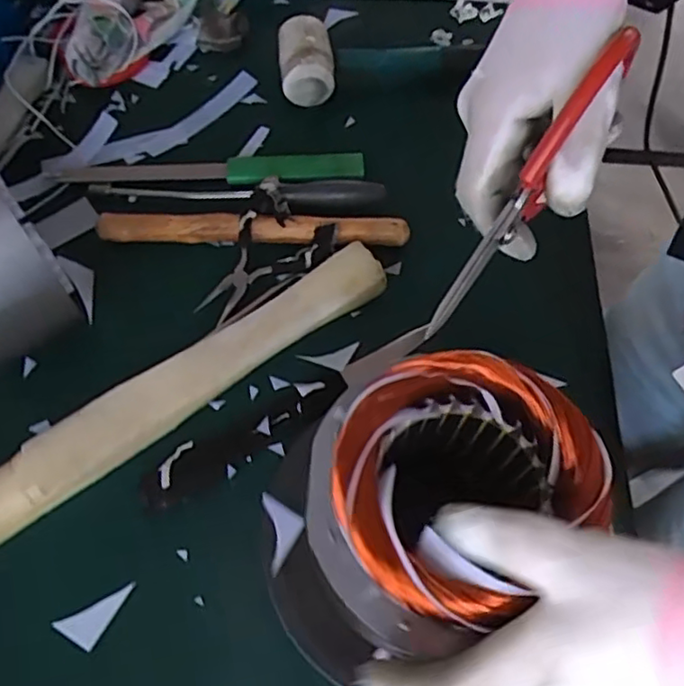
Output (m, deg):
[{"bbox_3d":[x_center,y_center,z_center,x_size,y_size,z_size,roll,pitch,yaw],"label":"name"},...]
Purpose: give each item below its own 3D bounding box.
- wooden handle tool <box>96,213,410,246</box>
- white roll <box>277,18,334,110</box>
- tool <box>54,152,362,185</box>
[{"bbox_3d":[-0.072,-0.093,0.505,0.247,0.015,0.022,1,63,0],"label":"wooden handle tool"},{"bbox_3d":[-0.034,-0.257,0.573,0.048,0.050,0.065,-9,64,-5],"label":"white roll"},{"bbox_3d":[-0.116,-0.149,0.536,0.263,0.009,0.030,0,63,-1],"label":"tool"}]

